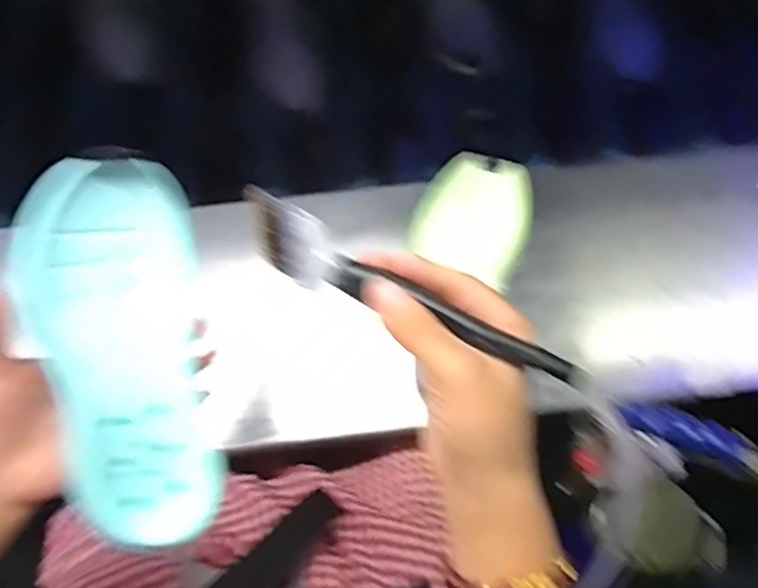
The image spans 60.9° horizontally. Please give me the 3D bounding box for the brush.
[{"bbox_3d":[0.011,0.002,0.303,0.173,0.023,0.024,27,70,7],"label":"brush"}]

